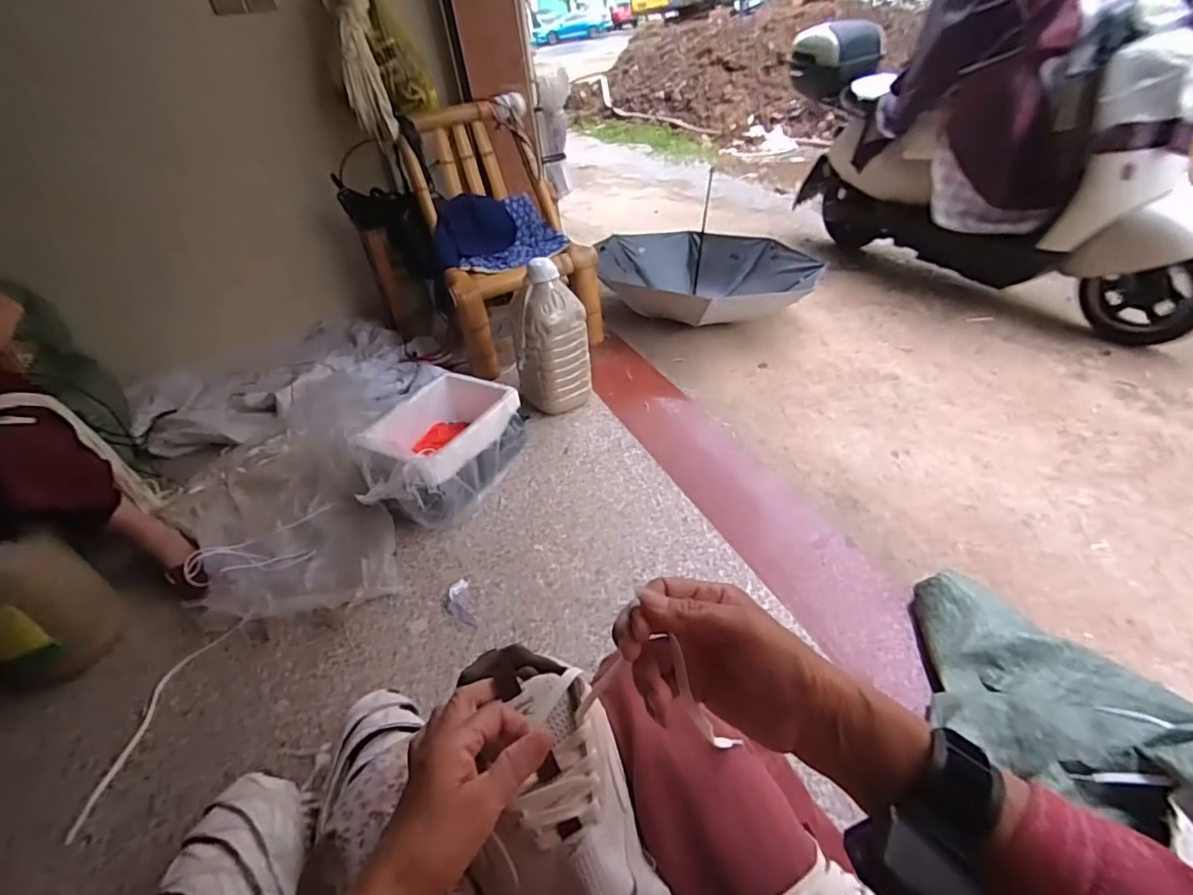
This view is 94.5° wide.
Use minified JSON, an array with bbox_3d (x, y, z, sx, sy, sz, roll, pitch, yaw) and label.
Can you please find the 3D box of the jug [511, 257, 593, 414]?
[{"bbox_3d":[-0.118,-0.274,1.470,0.175,0.374,0.135,-24,47,-24],"label":"jug"}]

